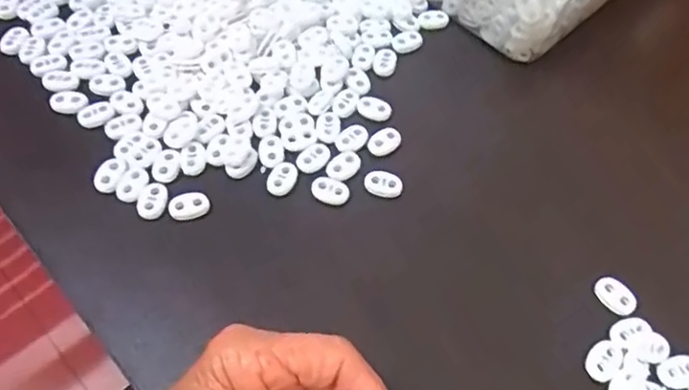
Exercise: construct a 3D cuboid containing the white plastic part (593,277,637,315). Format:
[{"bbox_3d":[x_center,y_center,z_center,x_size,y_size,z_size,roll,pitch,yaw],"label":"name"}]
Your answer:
[{"bbox_3d":[0.148,0.055,0.326,0.023,0.004,0.017,41,66,19],"label":"white plastic part"}]

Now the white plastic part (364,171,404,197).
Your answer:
[{"bbox_3d":[0.024,-0.007,0.359,0.023,0.006,0.014,18,61,7],"label":"white plastic part"}]

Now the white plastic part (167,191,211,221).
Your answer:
[{"bbox_3d":[-0.090,0.005,0.346,0.022,0.007,0.014,-9,61,-8],"label":"white plastic part"}]

